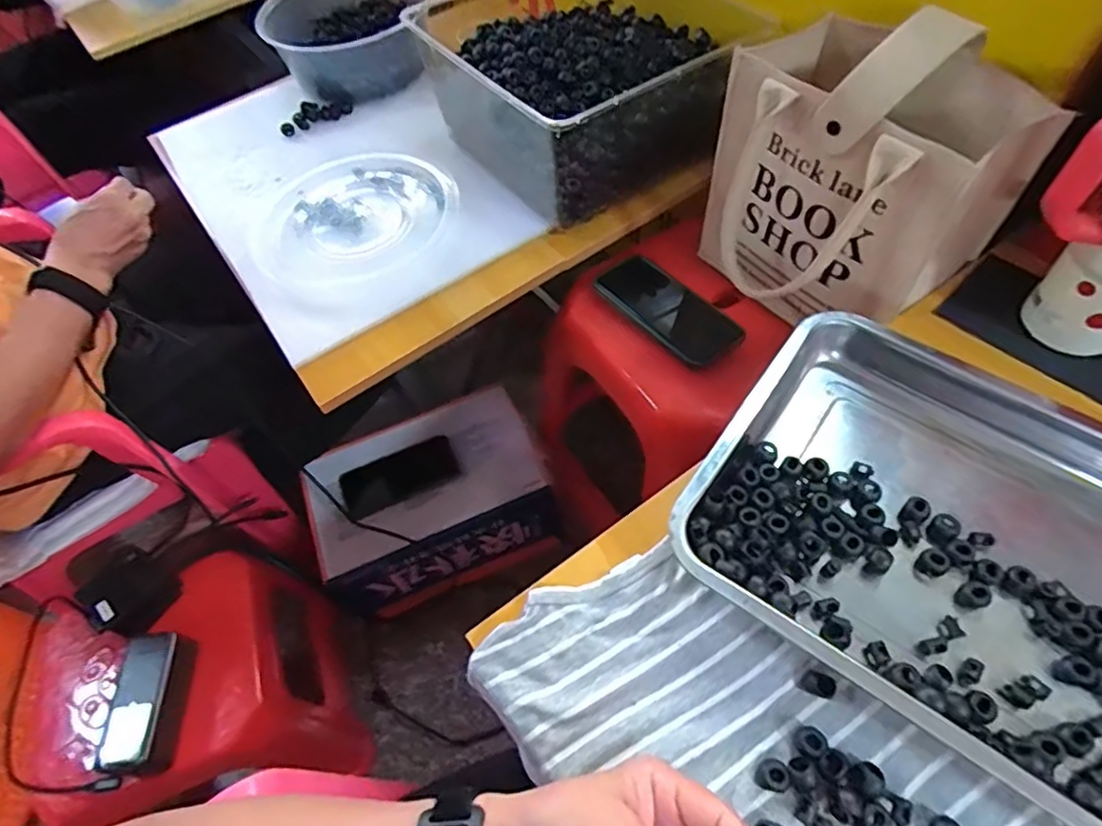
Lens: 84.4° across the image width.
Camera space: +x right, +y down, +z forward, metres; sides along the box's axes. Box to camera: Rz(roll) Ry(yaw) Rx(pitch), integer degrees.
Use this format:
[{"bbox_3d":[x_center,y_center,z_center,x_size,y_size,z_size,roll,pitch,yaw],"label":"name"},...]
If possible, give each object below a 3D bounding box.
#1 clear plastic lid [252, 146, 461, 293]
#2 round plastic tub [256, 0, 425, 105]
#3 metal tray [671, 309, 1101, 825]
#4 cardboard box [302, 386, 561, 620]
[{"bbox_3d":[-0.233,-0.232,0.717,0.239,0.020,0.221,-5,63,10],"label":"clear plastic lid"},{"bbox_3d":[-0.272,-0.533,0.842,0.209,0.089,0.209,-3,58,4],"label":"round plastic tub"},{"bbox_3d":[0.283,0.080,0.396,0.337,0.042,0.277,30,64,22],"label":"metal tray"},{"bbox_3d":[-0.176,0.137,0.929,0.328,0.172,0.223,-17,58,-5],"label":"cardboard box"}]

